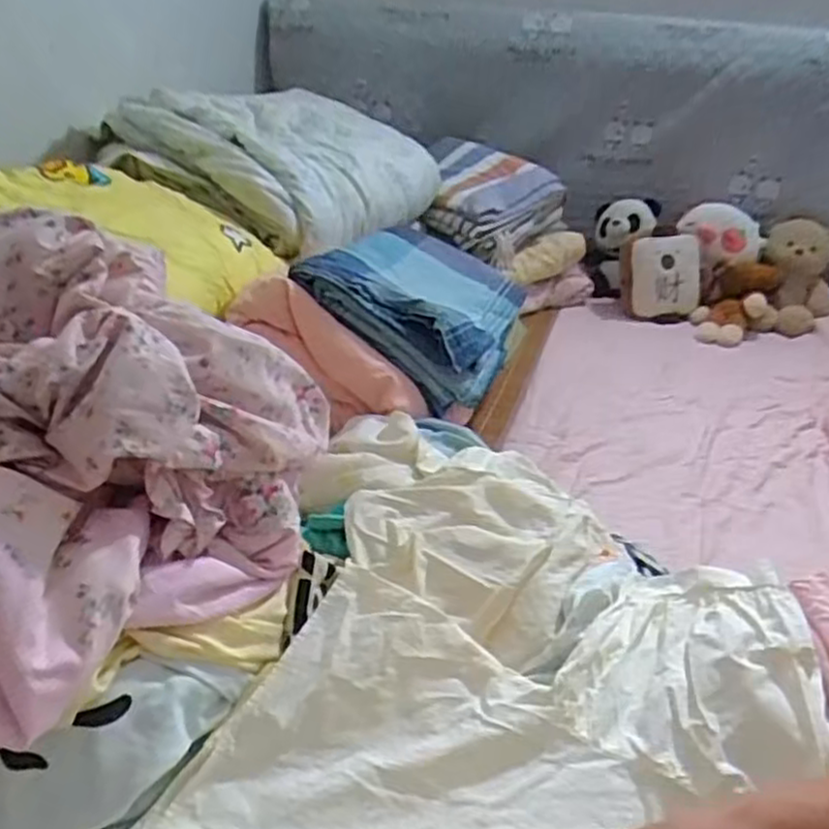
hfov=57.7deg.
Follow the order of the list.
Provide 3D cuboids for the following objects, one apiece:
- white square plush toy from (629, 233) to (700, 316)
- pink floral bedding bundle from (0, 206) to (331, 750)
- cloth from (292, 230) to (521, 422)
[{"bbox_3d":[0.548,-0.309,1.666,0.167,0.164,0.056,-3,29,-12],"label":"white square plush toy"},{"bbox_3d":[-0.298,0.031,0.539,0.375,0.233,0.355,3,29,-2],"label":"pink floral bedding bundle"},{"bbox_3d":[0.017,-0.181,1.114,0.281,0.074,0.412,31,32,-2],"label":"cloth"}]

